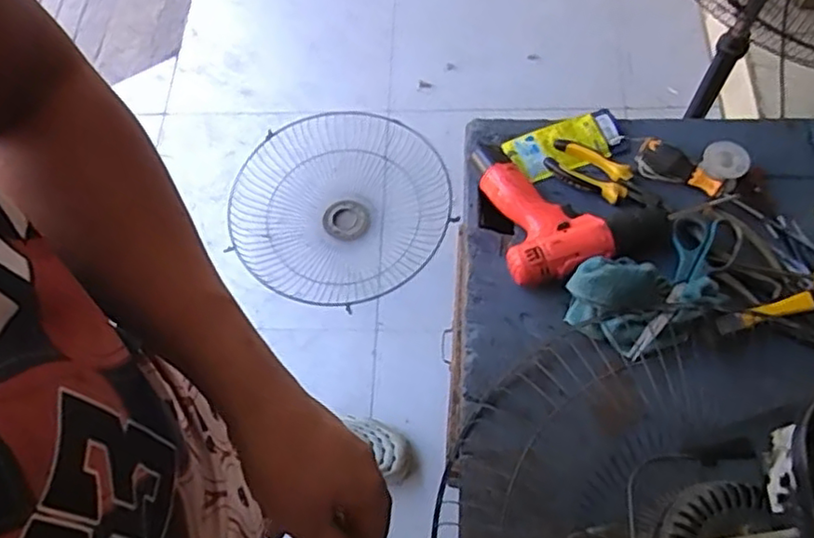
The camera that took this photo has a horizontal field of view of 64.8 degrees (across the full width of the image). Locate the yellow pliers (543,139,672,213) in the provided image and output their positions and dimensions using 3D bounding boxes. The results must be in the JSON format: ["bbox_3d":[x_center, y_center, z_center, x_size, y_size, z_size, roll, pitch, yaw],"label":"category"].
[{"bbox_3d":[0.247,-0.114,0.785,0.157,0.027,0.057,33,72,17],"label":"yellow pliers"}]

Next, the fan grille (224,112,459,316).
[{"bbox_3d":[-0.169,-0.154,1.529,0.518,0.090,0.478,-2,66,4],"label":"fan grille"}]

